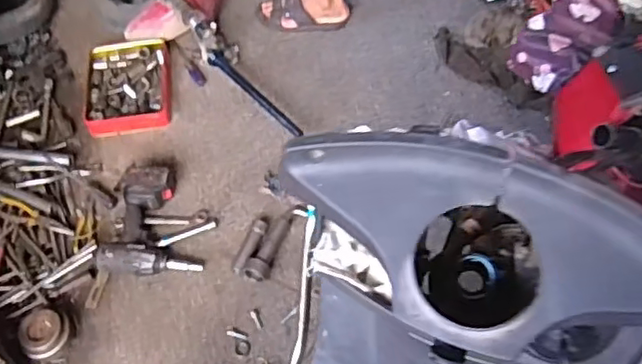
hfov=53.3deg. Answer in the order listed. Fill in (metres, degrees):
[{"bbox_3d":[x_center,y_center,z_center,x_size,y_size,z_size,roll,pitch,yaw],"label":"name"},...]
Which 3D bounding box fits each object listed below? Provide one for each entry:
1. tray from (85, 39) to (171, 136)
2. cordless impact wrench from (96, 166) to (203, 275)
[{"bbox_3d":[-0.510,-0.253,1.696,0.221,0.053,0.282,-6,56,-1],"label":"tray"},{"bbox_3d":[-0.405,0.086,1.496,0.221,0.080,0.268,-8,56,-3],"label":"cordless impact wrench"}]

